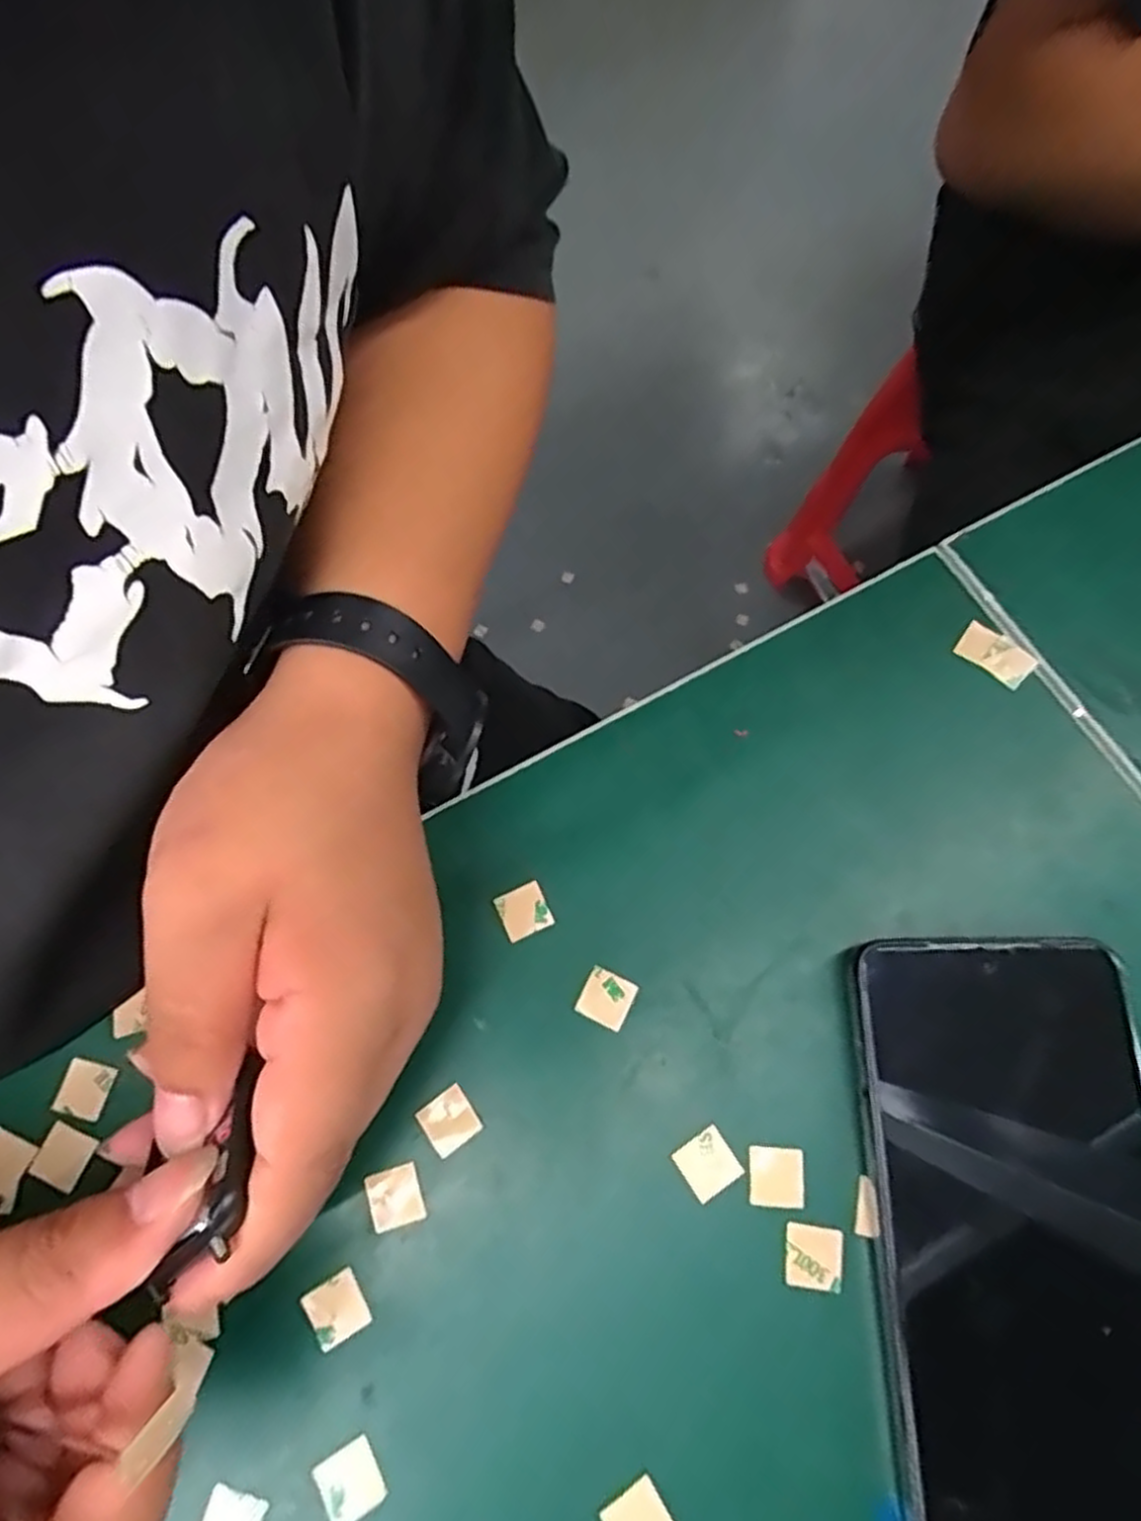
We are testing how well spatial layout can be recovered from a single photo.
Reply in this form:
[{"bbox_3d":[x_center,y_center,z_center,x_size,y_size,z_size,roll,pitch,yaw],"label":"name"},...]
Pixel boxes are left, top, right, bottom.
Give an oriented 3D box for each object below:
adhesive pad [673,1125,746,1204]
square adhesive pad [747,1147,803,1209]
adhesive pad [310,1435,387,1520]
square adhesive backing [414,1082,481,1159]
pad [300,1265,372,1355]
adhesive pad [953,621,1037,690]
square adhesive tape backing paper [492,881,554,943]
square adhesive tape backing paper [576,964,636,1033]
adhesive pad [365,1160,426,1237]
[{"bbox_3d":[0.040,0.117,0.226,0.016,0.004,0.015,-33,74,-9],"label":"adhesive pad"},{"bbox_3d":[0.059,0.120,0.224,0.015,0.004,0.015,2,72,2],"label":"square adhesive pad"},{"bbox_3d":[-0.058,0.190,0.204,0.016,0.004,0.015,-30,74,-8],"label":"adhesive pad"},{"bbox_3d":[-0.037,0.107,0.232,0.016,0.004,0.015,-35,75,-10],"label":"square adhesive backing"},{"bbox_3d":[-0.066,0.154,0.217,0.016,0.004,0.015,-31,74,-9],"label":"pad"},{"bbox_3d":[0.150,-0.037,0.277,0.026,0.004,0.013,41,95,20],"label":"adhesive pad"},{"bbox_3d":[-0.015,0.049,0.251,0.016,0.004,0.015,-25,73,-7],"label":"square adhesive tape backing paper"},{"bbox_3d":[0.011,0.074,0.242,0.015,0.004,0.015,26,74,9],"label":"square adhesive tape backing paper"},{"bbox_3d":[-0.051,0.127,0.226,0.015,0.004,0.016,-18,73,-5],"label":"adhesive pad"}]

